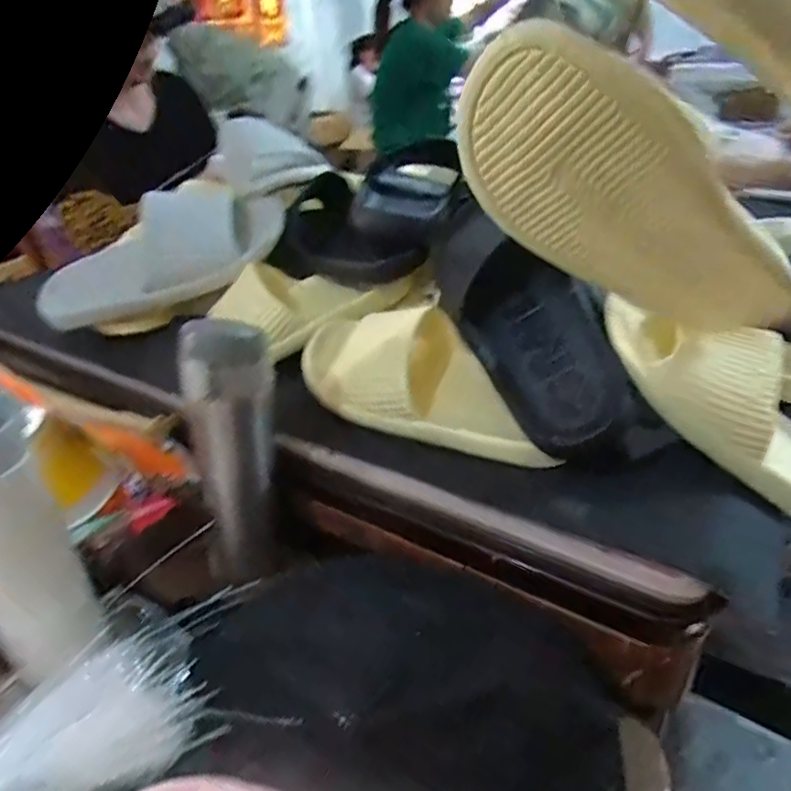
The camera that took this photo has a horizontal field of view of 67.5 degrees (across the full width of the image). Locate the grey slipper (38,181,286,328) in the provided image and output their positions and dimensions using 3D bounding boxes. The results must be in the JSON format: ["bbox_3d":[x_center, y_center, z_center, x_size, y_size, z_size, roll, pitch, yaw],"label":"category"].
[{"bbox_3d":[-0.260,-0.157,0.653,0.279,0.103,0.102,-20,27,16],"label":"grey slipper"}]

